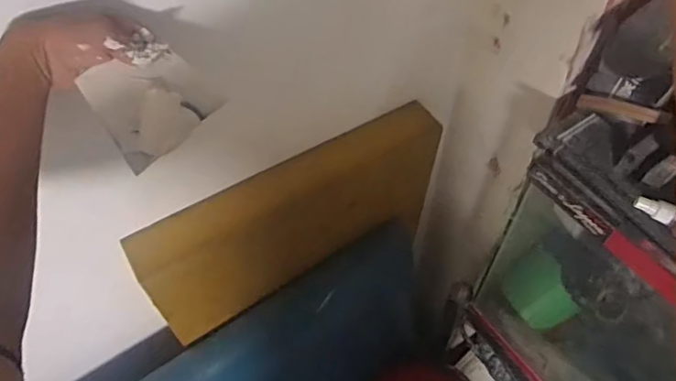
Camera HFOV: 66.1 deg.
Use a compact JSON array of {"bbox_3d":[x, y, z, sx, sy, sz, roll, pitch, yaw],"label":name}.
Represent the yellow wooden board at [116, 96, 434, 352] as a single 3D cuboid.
[{"bbox_3d":[-0.062,0.046,0.864,0.511,0.267,0.064,-29,60,-13],"label":"yellow wooden board"}]

